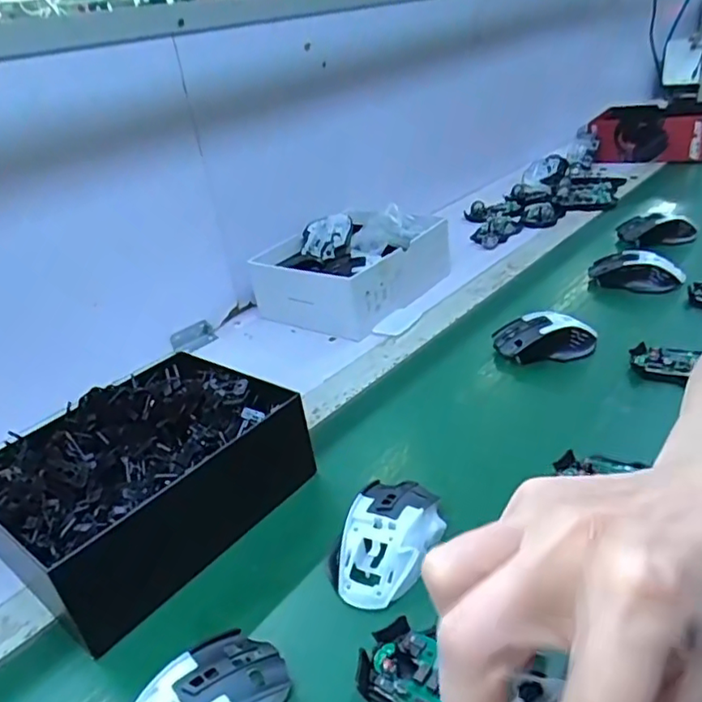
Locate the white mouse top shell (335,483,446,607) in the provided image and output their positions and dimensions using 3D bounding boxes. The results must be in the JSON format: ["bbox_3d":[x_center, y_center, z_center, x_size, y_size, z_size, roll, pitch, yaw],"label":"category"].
[{"bbox_3d":[0.030,0.136,0.455,0.065,0.031,0.111,5,30,24],"label":"white mouse top shell"}]

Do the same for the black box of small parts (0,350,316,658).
[{"bbox_3d":[-0.177,0.105,0.522,0.178,0.101,0.224,16,36,38],"label":"black box of small parts"}]

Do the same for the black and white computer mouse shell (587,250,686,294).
[{"bbox_3d":[0.371,-0.100,0.797,0.056,0.046,0.112,-28,34,-33],"label":"black and white computer mouse shell"}]

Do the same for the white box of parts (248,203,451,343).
[{"bbox_3d":[0.007,-0.128,0.896,0.219,0.094,0.257,14,35,36],"label":"white box of parts"}]

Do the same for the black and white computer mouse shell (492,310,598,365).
[{"bbox_3d":[0.221,-0.015,0.681,0.114,0.043,0.064,-3,28,8],"label":"black and white computer mouse shell"}]

